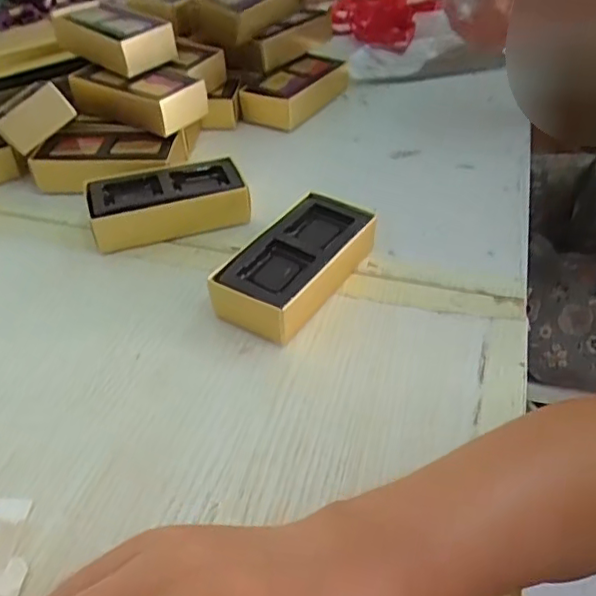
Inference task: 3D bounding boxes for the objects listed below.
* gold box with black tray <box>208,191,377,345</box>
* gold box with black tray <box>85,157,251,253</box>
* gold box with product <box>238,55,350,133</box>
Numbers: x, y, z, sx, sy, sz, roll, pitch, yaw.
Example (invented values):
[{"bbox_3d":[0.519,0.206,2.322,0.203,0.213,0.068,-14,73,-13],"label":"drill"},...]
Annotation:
[{"bbox_3d":[0.001,-0.023,0.397,0.062,0.034,0.117,20,47,22],"label":"gold box with black tray"},{"bbox_3d":[-0.098,-0.072,0.458,0.112,0.035,0.062,-14,44,-13],"label":"gold box with black tray"},{"bbox_3d":[-0.001,-0.215,0.611,0.064,0.032,0.119,22,48,24],"label":"gold box with product"}]

